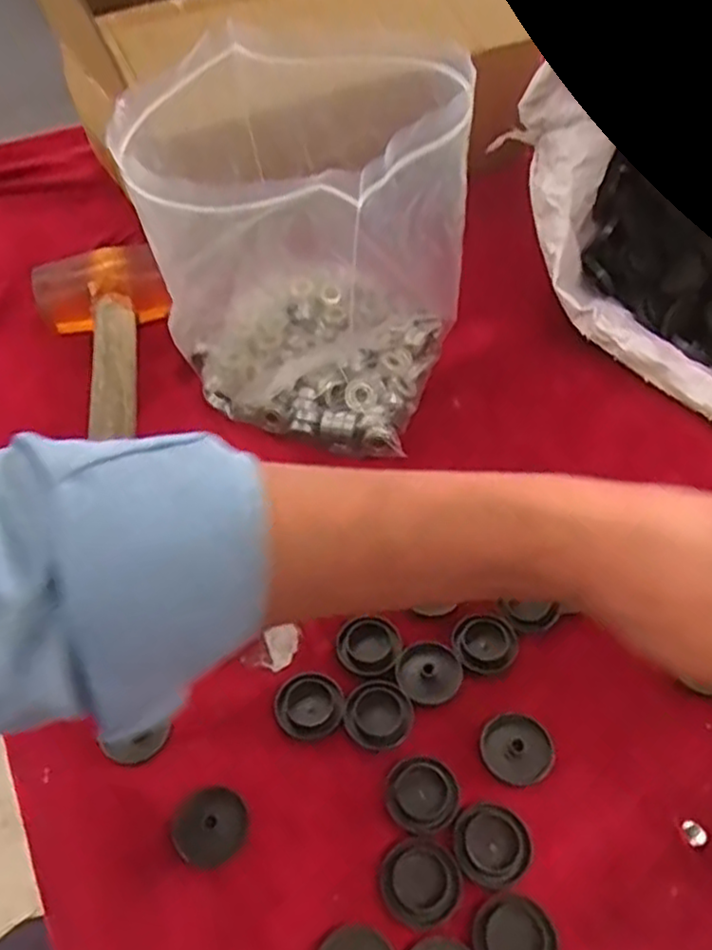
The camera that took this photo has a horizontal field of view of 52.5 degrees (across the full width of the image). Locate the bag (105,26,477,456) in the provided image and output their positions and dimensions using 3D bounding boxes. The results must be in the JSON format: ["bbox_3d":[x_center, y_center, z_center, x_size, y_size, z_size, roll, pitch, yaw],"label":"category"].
[{"bbox_3d":[-0.027,-0.129,0.443,0.169,0.202,0.158,11,50,12],"label":"bag"}]

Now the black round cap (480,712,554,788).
[{"bbox_3d":[0.076,0.128,0.339,0.033,0.005,0.032,-1,48,1],"label":"black round cap"}]

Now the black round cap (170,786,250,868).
[{"bbox_3d":[-0.065,0.155,0.320,0.033,0.006,0.030,-1,48,1],"label":"black round cap"}]

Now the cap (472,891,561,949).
[{"bbox_3d":[0.064,0.186,0.289,0.032,0.004,0.032,-1,48,1],"label":"cap"}]

